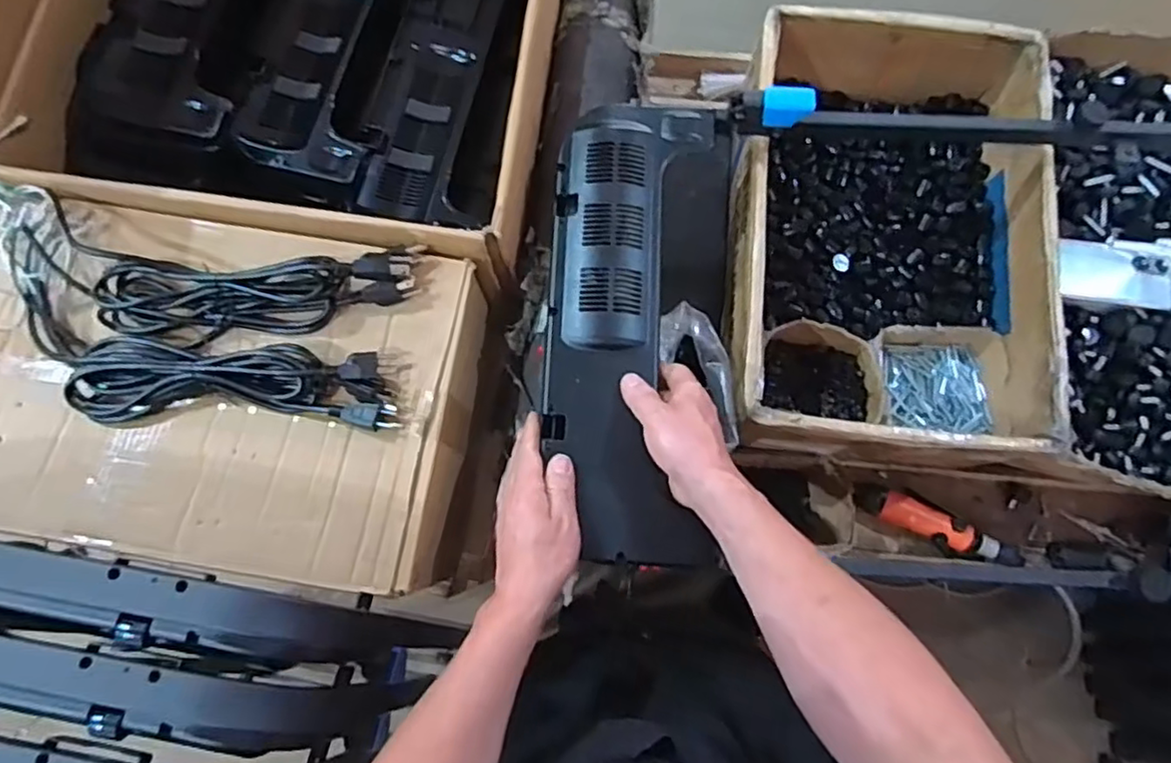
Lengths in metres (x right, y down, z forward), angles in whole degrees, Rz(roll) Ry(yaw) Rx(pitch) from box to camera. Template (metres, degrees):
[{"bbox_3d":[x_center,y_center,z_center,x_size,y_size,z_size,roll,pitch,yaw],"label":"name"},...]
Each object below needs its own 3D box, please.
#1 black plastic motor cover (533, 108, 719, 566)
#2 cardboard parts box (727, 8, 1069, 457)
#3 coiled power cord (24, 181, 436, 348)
[{"bbox_3d":[0.039,-0.064,0.663,0.172,0.046,0.472,0,80,1],"label":"black plastic motor cover"},{"bbox_3d":[0.366,-0.177,0.815,0.355,0.162,0.536,7,78,2],"label":"cardboard parts box"},{"bbox_3d":[-0.377,-0.104,0.643,0.405,0.038,0.125,8,78,3],"label":"coiled power cord"}]

